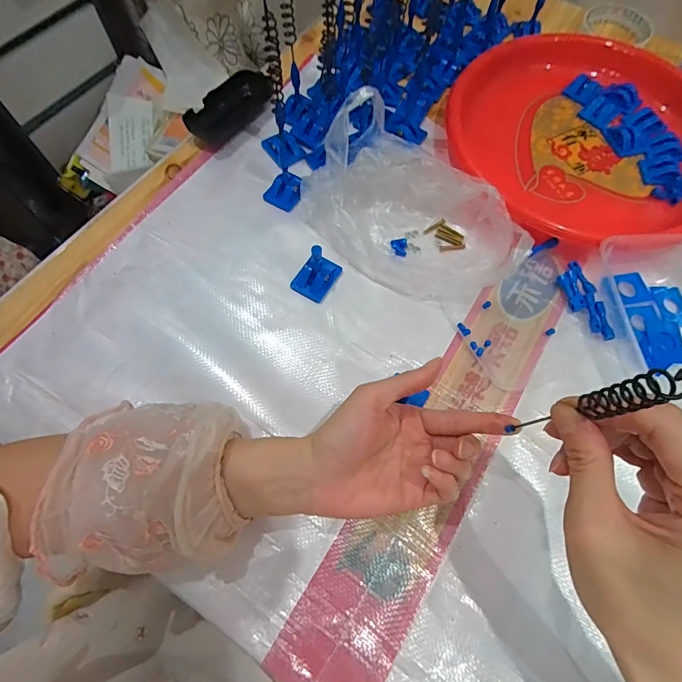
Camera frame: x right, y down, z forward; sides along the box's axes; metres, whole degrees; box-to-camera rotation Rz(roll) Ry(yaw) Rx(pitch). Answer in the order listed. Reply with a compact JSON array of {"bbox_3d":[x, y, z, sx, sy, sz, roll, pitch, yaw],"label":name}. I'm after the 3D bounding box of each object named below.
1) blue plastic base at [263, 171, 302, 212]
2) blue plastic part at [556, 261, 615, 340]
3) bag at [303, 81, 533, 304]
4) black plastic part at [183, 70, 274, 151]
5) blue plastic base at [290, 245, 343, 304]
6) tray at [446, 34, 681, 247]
[{"bbox_3d":[-0.057,-0.154,0.424,0.035,0.010,0.038,35,103,6],"label":"blue plastic base"},{"bbox_3d":[0.227,-0.036,0.386,0.029,0.011,0.079,-12,68,-6],"label":"blue plastic part"},{"bbox_3d":[0.069,-0.126,0.381,0.206,0.082,0.136,41,72,15],"label":"bag"},{"bbox_3d":[-0.125,-0.265,0.468,0.053,0.020,0.105,39,72,14],"label":"black plastic part"},{"bbox_3d":[-0.024,-0.067,0.381,0.032,0.044,0.043,27,69,10],"label":"blue plastic base"},{"bbox_3d":[0.261,-0.220,0.443,0.280,0.045,0.274,-15,68,-7],"label":"tray"}]

